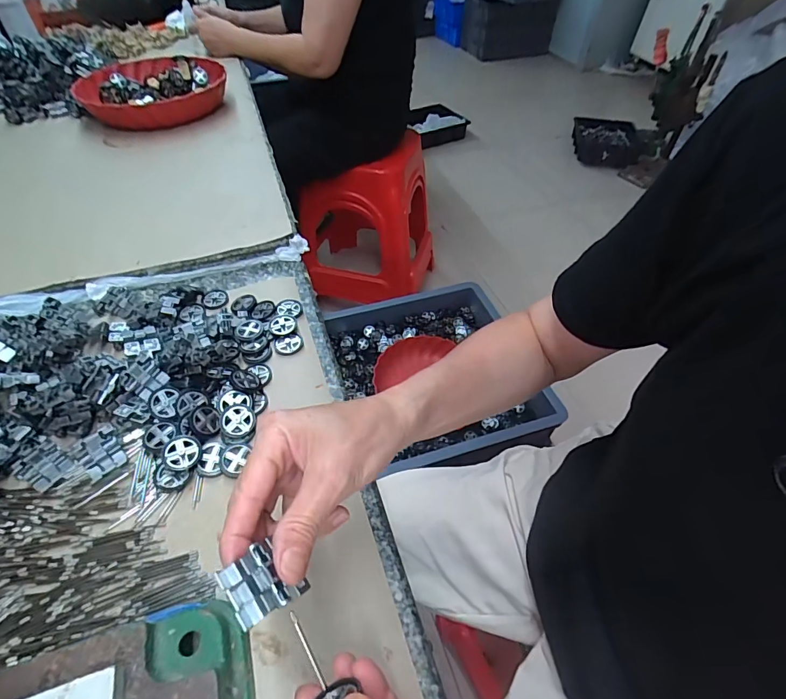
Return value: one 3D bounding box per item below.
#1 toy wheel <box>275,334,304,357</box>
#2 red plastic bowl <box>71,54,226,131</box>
[{"bbox_3d":[-0.101,-0.005,0.414,0.026,0.005,0.021,-7,49,-7],"label":"toy wheel"},{"bbox_3d":[-0.411,-0.445,0.739,0.232,0.052,0.218,-1,48,1],"label":"red plastic bowl"}]

